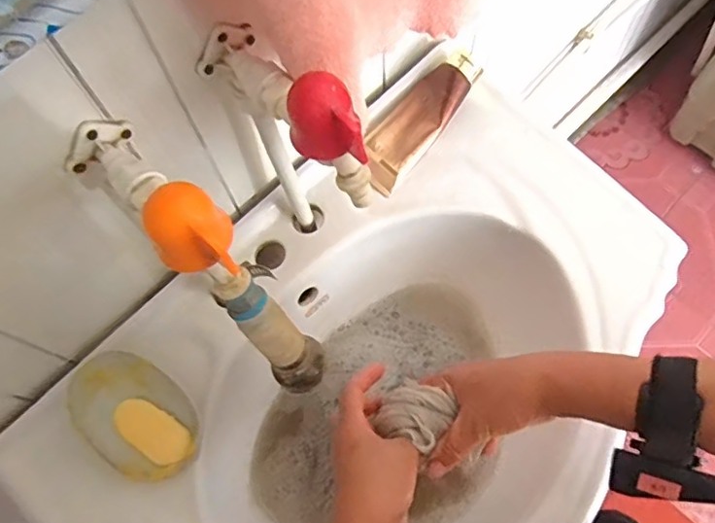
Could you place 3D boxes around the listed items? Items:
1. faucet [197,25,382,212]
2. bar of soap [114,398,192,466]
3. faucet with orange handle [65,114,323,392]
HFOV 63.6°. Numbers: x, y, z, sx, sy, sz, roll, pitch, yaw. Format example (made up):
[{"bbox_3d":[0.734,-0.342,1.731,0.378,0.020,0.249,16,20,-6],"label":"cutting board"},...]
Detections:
[{"bbox_3d":[-0.045,-0.101,0.353,0.037,0.076,0.147,-40,75,-14],"label":"faucet"},{"bbox_3d":[-0.172,0.141,0.481,0.067,0.006,0.035,39,74,-5],"label":"bar of soap"},{"bbox_3d":[-0.098,-0.008,0.361,0.190,0.161,0.039,41,75,14],"label":"faucet with orange handle"}]

